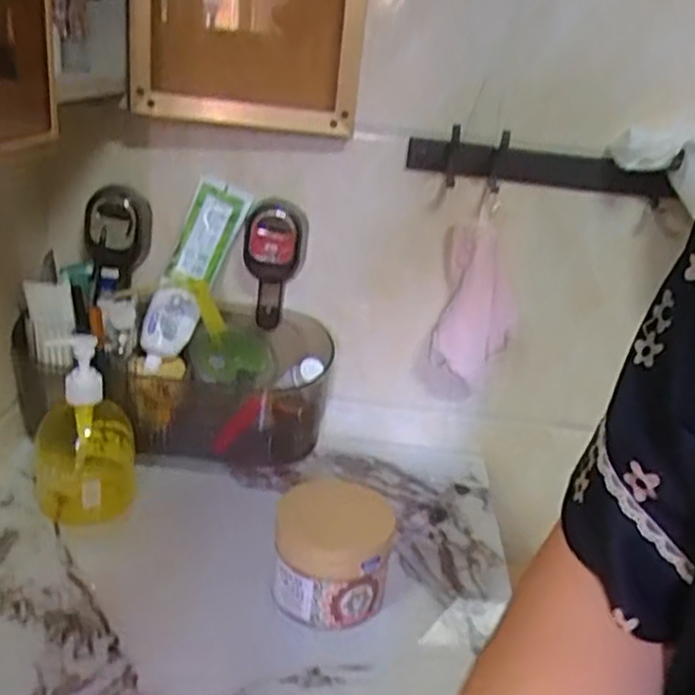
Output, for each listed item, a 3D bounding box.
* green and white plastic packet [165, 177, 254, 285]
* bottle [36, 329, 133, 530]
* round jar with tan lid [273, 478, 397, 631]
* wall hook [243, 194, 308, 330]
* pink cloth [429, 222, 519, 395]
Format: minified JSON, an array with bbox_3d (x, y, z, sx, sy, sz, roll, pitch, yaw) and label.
[{"bbox_3d":[-0.143,-0.115,0.732,0.050,0.108,0.014,26,3,-19],"label":"green and white plastic packet"},{"bbox_3d":[-0.243,0.072,0.661,0.086,0.168,0.070,2,24,-11],"label":"bottle"},{"bbox_3d":[-0.013,0.167,0.585,0.090,0.093,0.093,5,23,-2],"label":"round jar with tan lid"},{"bbox_3d":[-0.076,-0.081,0.750,0.061,0.139,0.030,5,23,-4],"label":"wall hook"},{"bbox_3d":[0.132,-0.034,0.744,0.079,0.178,0.055,11,23,9],"label":"pink cloth"}]

